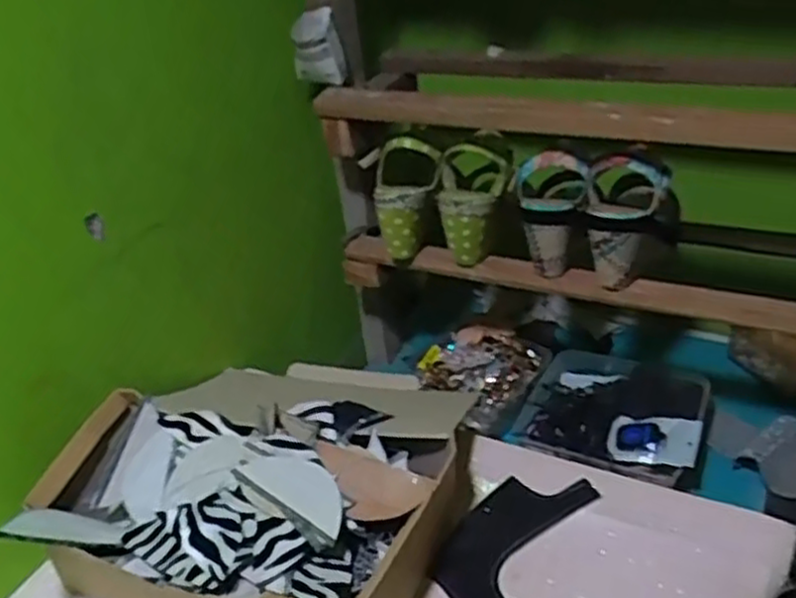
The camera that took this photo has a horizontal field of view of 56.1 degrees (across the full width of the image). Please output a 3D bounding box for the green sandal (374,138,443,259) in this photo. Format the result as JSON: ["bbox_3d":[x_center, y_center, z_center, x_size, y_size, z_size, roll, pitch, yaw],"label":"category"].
[{"bbox_3d":[0.004,-0.117,0.880,0.074,0.135,0.057,10,5,25],"label":"green sandal"}]

